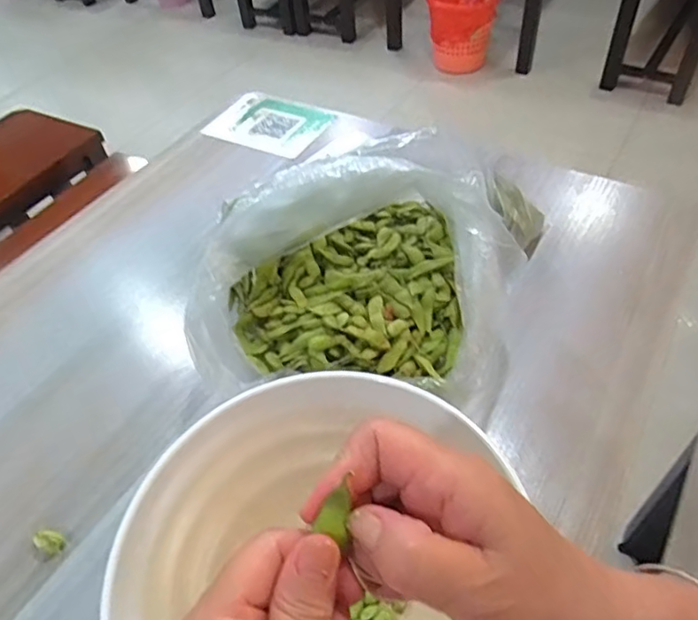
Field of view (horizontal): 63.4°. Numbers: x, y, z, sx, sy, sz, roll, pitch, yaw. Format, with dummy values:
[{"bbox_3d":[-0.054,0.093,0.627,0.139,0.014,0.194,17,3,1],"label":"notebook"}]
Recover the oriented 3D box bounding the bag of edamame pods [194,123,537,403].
[{"bbox_3d":[0.022,-0.049,0.455,0.229,0.135,0.226,9,51,13],"label":"bag of edamame pods"}]

